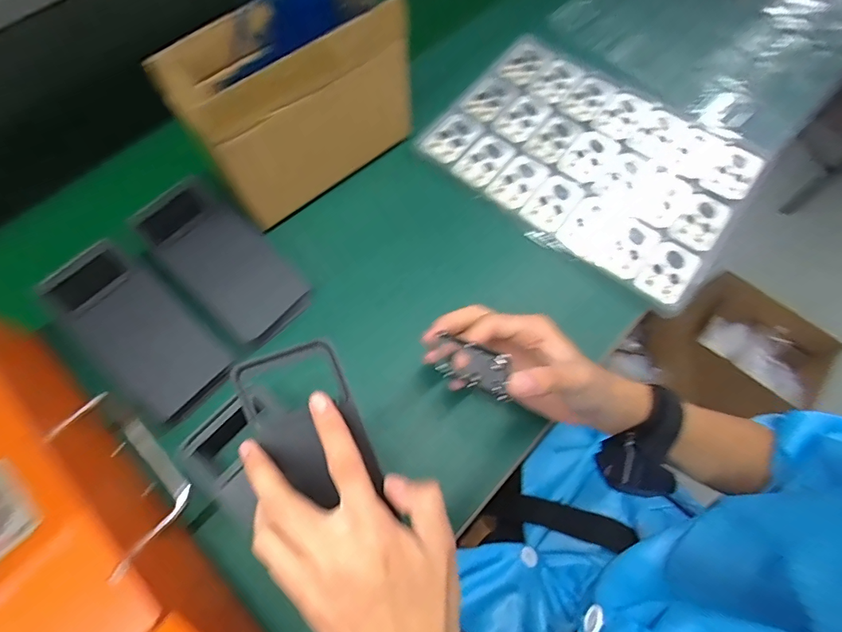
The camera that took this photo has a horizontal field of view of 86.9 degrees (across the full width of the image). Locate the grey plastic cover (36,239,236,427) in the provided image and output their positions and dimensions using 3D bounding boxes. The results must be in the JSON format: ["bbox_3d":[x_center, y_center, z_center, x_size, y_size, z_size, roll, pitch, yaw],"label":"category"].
[{"bbox_3d":[-0.234,0.012,0.373,0.071,0.020,0.153,-43,91,-17],"label":"grey plastic cover"}]

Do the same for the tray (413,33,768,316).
[{"bbox_3d":[0.179,-0.169,0.476,0.308,0.025,0.216,35,71,11],"label":"tray"}]

